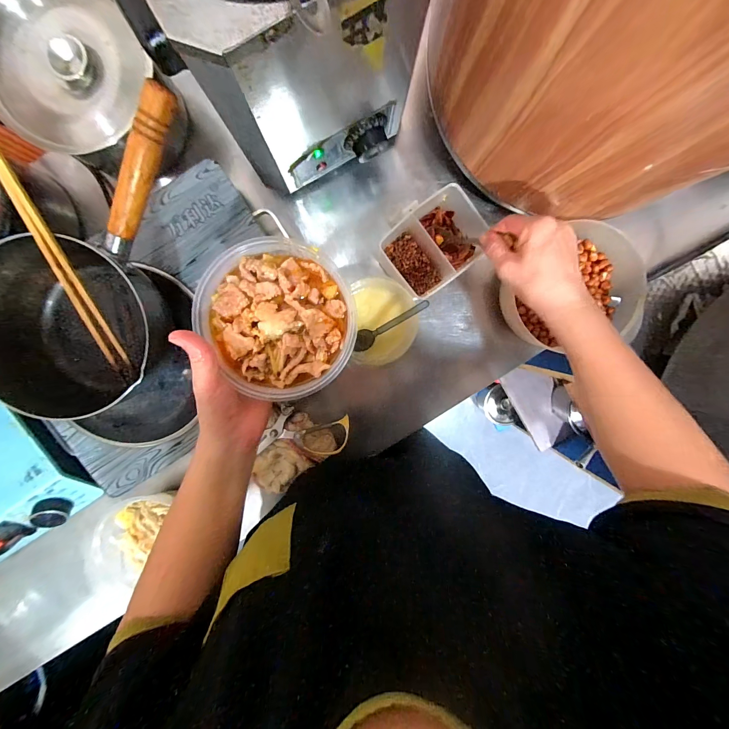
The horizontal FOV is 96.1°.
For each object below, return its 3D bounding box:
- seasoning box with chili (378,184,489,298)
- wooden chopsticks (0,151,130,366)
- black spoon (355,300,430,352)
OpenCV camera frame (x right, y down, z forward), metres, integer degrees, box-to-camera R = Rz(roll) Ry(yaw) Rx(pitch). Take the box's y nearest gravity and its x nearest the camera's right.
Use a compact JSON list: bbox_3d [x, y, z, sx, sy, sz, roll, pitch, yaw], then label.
[{"bbox_3d":[0.084,-0.156,0.437,0.102,0.080,0.097,-40,95,5],"label":"seasoning box with chili"},{"bbox_3d":[-0.299,-0.092,0.329,0.016,0.013,0.218,-5,124,1],"label":"wooden chopsticks"},{"bbox_3d":[0.034,-0.053,0.437,0.114,0.017,0.025,-29,96,25],"label":"black spoon"}]

